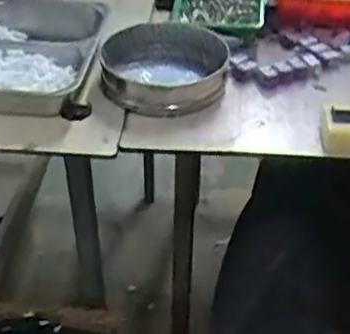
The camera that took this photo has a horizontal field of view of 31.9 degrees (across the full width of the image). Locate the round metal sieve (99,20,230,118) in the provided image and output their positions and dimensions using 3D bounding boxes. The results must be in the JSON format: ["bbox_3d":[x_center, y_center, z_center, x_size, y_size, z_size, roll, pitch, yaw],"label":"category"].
[{"bbox_3d":[-0.012,-0.111,0.674,0.134,0.035,0.160,9,40,9],"label":"round metal sieve"}]

